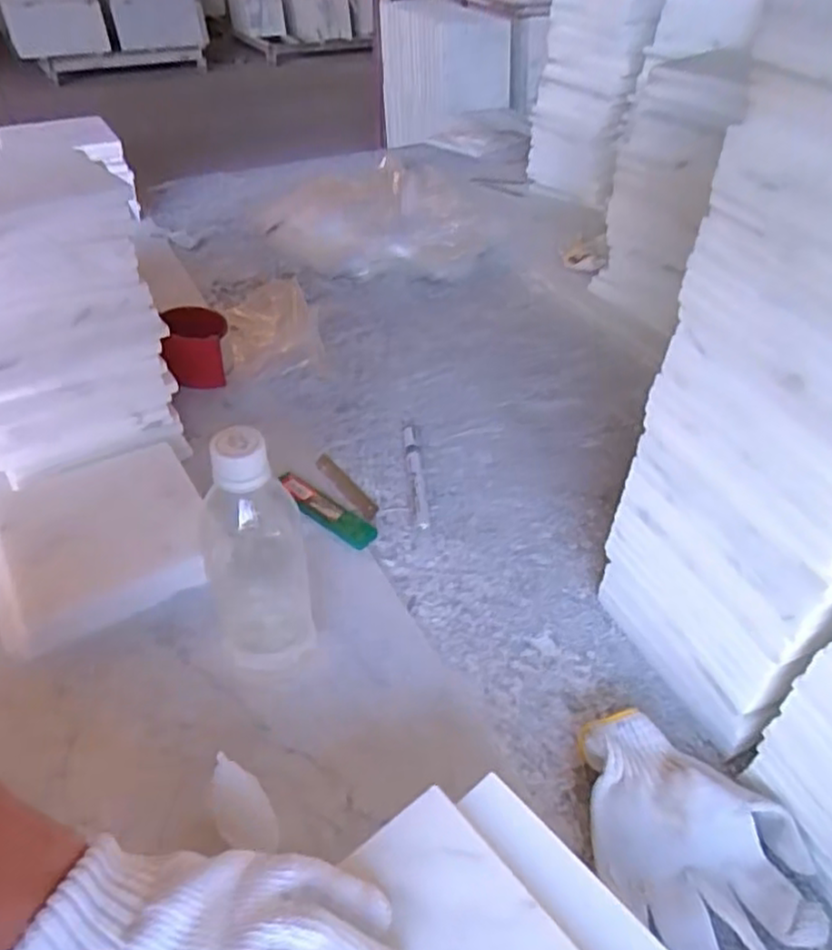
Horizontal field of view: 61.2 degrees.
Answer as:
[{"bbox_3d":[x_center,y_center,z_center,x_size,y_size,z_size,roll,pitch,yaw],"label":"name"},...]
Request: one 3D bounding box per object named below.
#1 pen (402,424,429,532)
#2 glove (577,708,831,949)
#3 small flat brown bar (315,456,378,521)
[{"bbox_3d":[0.000,-0.003,0.671,0.015,0.013,0.147,-2,43,-6],"label":"pen"},{"bbox_3d":[0.163,0.220,0.426,0.104,0.035,0.156,-32,53,-31],"label":"glove"},{"bbox_3d":[-0.067,0.011,0.687,0.020,0.012,0.104,-23,49,-25],"label":"small flat brown bar"}]

